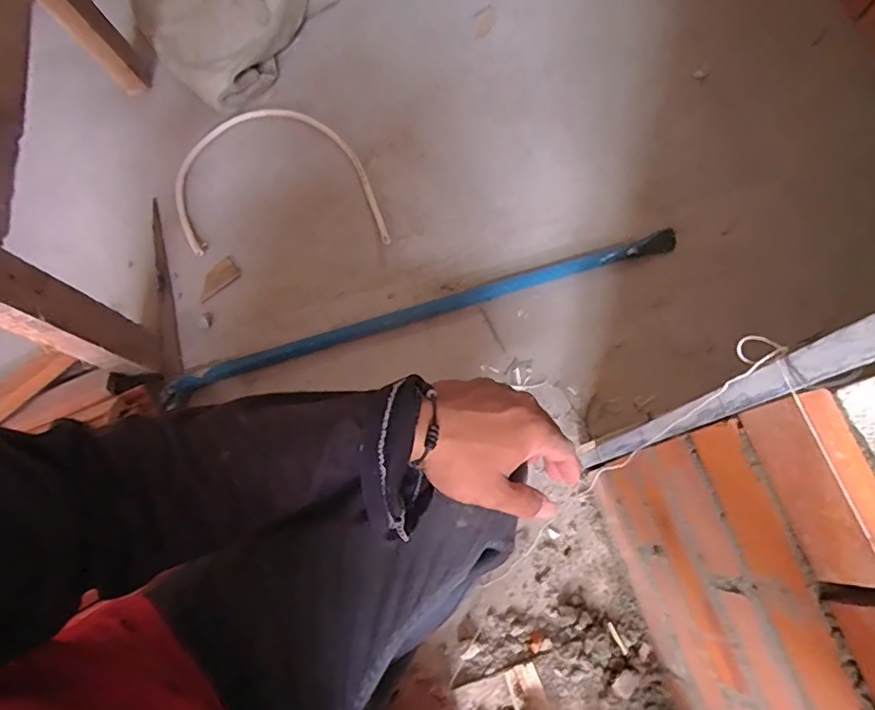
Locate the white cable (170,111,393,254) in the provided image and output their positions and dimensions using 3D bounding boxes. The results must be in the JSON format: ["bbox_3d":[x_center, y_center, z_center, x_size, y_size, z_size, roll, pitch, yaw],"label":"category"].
[{"bbox_3d":[-0.247,-0.280,0.829,0.326,0.026,0.257,-4,71,-2],"label":"white cable"}]

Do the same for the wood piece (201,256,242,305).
[{"bbox_3d":[-0.322,-0.109,0.782,0.036,0.007,0.071,43,75,13],"label":"wood piece"}]

